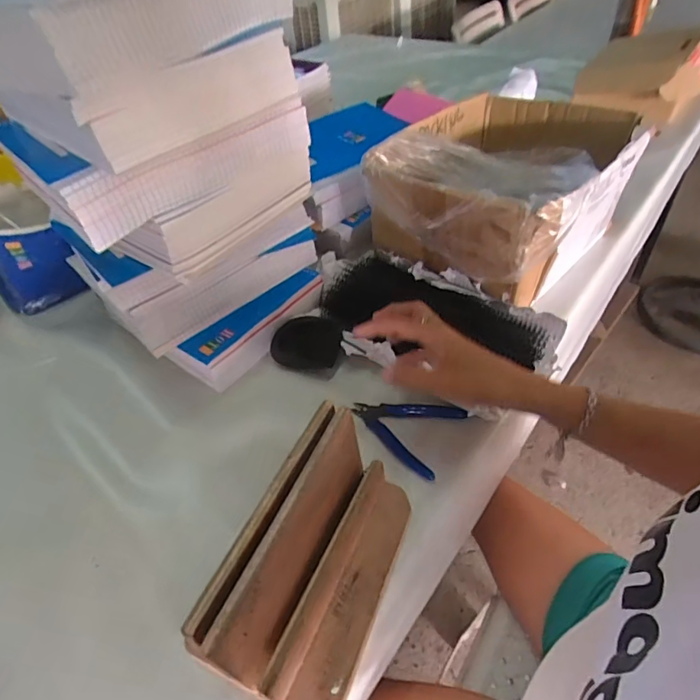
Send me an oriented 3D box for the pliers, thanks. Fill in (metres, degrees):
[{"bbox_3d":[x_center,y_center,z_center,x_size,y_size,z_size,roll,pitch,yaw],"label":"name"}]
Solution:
[{"bbox_3d":[0.057,0.079,0.530,0.115,0.006,0.094,22,52,26],"label":"pliers"}]

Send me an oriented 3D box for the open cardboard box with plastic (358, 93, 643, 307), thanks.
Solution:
[{"bbox_3d":[0.211,-0.230,0.682,0.259,0.143,0.306,27,55,30],"label":"open cardboard box with plastic"}]

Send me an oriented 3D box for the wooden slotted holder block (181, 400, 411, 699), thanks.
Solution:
[{"bbox_3d":[-0.022,0.164,0.384,0.090,0.119,0.195,15,50,21],"label":"wooden slotted holder block"}]

